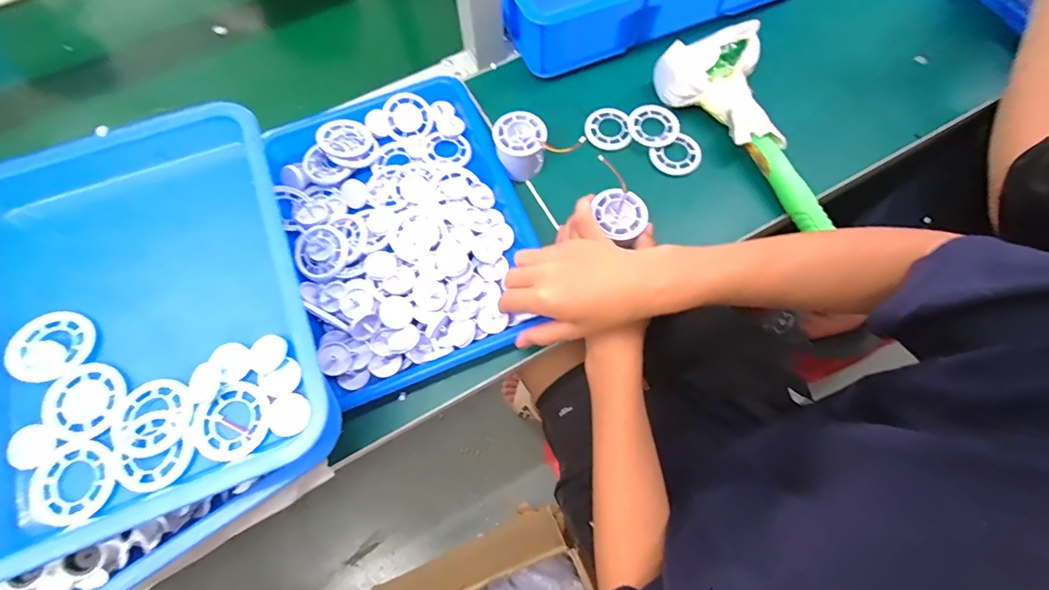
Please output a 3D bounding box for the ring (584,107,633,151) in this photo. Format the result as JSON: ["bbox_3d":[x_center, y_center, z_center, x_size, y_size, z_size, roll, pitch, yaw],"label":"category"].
[{"bbox_3d":[0.099,-0.198,0.537,0.051,0.011,0.056,0,70,1],"label":"ring"}]

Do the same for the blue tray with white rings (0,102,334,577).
[{"bbox_3d":[-0.322,0.015,0.375,0.270,0.054,0.360,-21,71,-6],"label":"blue tray with white rings"}]

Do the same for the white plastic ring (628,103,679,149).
[{"bbox_3d":[0.152,-0.199,0.529,0.059,0.008,0.055,0,73,1],"label":"white plastic ring"}]

